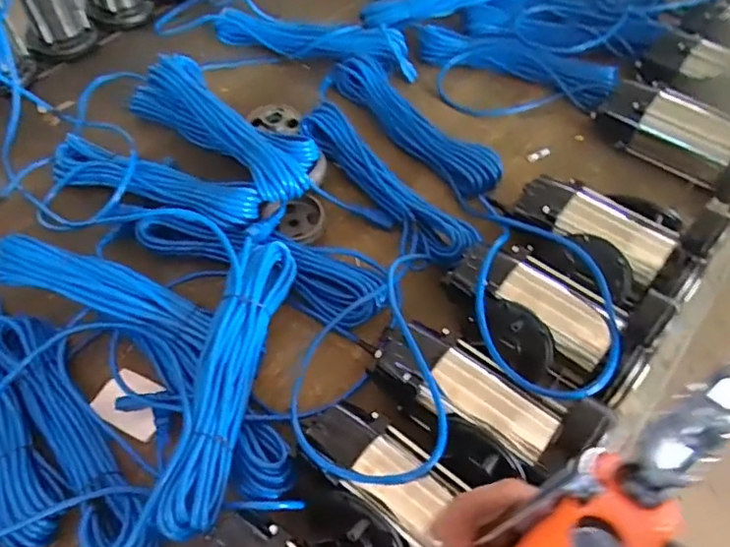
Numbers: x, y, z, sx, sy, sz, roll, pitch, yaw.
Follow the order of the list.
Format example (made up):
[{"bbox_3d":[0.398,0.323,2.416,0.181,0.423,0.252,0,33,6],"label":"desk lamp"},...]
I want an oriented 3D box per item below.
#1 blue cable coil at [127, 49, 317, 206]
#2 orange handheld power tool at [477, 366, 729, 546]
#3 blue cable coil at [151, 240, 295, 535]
[{"bbox_3d":[-0.213,-0.224,0.875,0.374,0.093,0.118,39,64,23],"label":"blue cable coil"},{"bbox_3d":[0.104,0.092,0.224,0.033,0.140,0.051,-13,50,-47],"label":"orange handheld power tool"},{"bbox_3d":[-0.146,0.105,0.618,0.065,0.058,0.342,8,56,5],"label":"blue cable coil"}]

